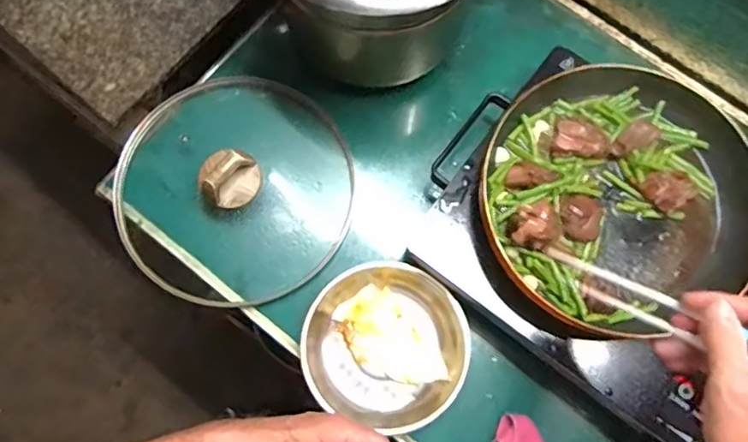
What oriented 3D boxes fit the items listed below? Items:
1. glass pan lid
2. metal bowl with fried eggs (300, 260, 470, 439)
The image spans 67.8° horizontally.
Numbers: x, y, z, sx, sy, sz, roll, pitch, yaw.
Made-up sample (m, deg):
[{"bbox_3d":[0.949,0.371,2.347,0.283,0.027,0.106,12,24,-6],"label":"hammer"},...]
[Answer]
[{"bbox_3d":[-0.174,-0.042,0.651,0.270,0.090,0.277,0,76,0],"label":"glass pan lid"},{"bbox_3d":[0.013,0.136,0.618,0.170,0.047,0.169,0,76,0],"label":"metal bowl with fried eggs"}]

